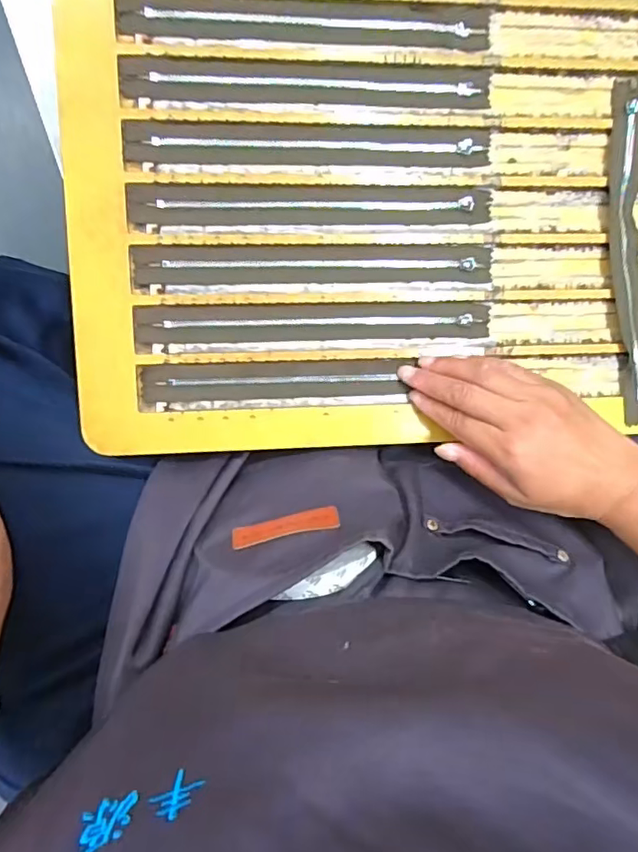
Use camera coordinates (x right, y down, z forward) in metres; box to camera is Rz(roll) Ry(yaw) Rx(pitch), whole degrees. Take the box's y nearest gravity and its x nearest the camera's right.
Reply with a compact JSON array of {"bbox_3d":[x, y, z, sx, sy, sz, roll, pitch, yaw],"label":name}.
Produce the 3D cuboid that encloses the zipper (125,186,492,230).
[{"bbox_3d":[-0.002,-0.157,0.396,0.254,0.004,0.028,-3,96,-6],"label":"zipper"}]

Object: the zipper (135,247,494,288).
[{"bbox_3d":[-0.001,-0.115,0.402,0.255,0.006,0.026,-2,95,-6],"label":"zipper"}]

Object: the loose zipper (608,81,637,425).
[{"bbox_3d":[0.238,-0.127,0.423,0.034,0.007,0.250,-6,96,-6],"label":"loose zipper"}]

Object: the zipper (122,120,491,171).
[{"bbox_3d":[-0.004,-0.199,0.394,0.255,0.006,0.028,-3,96,-6],"label":"zipper"}]

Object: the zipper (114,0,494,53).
[{"bbox_3d":[-0.007,-0.280,0.387,0.256,0.006,0.028,-3,103,-7],"label":"zipper"}]

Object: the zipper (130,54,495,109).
[{"bbox_3d":[-0.006,-0.239,0.391,0.255,0.004,0.031,-3,96,-6],"label":"zipper"}]

